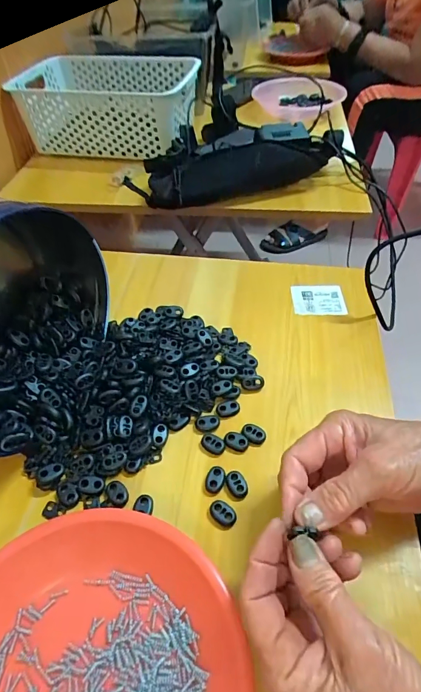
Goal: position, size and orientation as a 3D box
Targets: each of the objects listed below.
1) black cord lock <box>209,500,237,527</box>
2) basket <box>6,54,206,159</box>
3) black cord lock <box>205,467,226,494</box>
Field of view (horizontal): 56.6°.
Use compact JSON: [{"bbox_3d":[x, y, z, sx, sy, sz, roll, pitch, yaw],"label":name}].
[{"bbox_3d":[0.009,0.129,0.301,0.015,0.004,0.022,-35,56,-28],"label":"black cord lock"},{"bbox_3d":[-0.194,-0.475,0.764,0.328,0.111,0.254,1,47,1],"label":"basket"},{"bbox_3d":[0.004,0.108,0.318,0.014,0.004,0.022,13,49,12],"label":"black cord lock"}]

